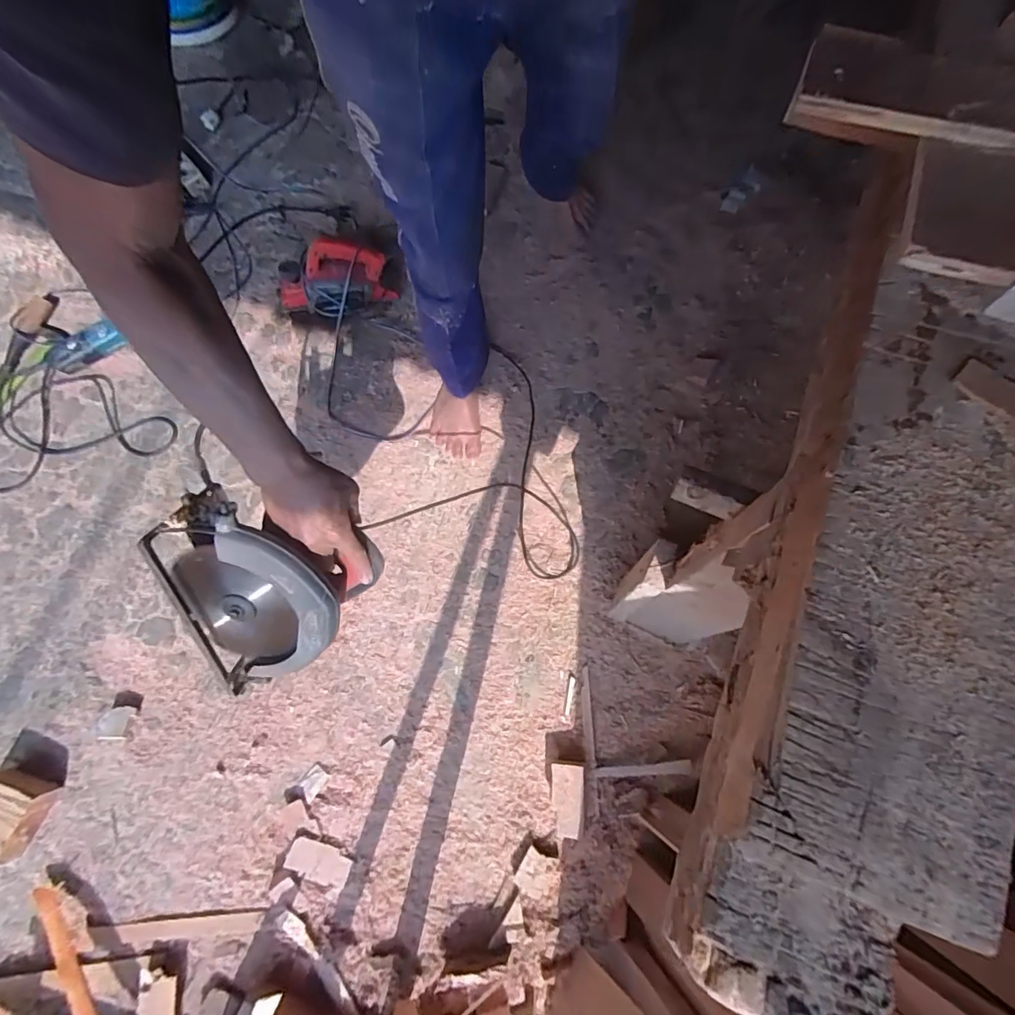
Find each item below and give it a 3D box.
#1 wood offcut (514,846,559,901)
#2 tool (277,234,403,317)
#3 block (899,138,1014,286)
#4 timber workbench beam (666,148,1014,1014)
[{"bbox_3d":[0.048,0.616,0.850,0.056,0.024,0.067,32,75,8],"label":"wood offcut"},{"bbox_3d":[-0.379,-0.498,1.123,0.266,0.142,0.123,-7,73,-4],"label":"tool"},{"bbox_3d":[0.283,-0.185,0.309,0.065,0.013,0.101,21,73,5],"label":"block"},{"bbox_3d":[0.264,0.032,0.358,0.152,0.097,0.579,22,73,5],"label":"timber workbench beam"}]

